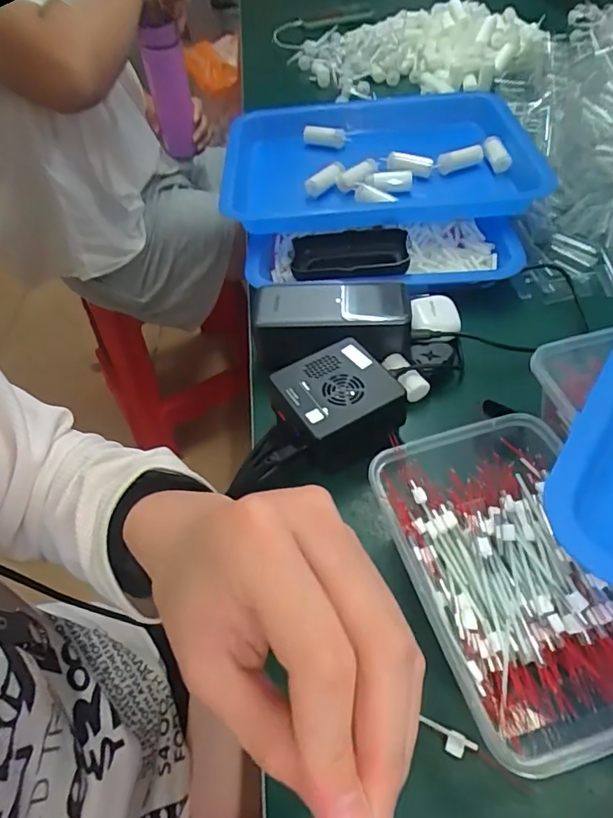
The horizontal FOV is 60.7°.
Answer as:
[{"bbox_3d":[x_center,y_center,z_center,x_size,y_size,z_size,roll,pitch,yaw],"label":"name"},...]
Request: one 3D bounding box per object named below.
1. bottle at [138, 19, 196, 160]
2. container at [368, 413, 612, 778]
[{"bbox_3d":[-0.214,-0.495,0.827,0.062,0.187,0.052,-14,50,-6],"label":"bottle"},{"bbox_3d":[0.119,0.094,0.294,0.113,0.063,0.168,-18,51,-9],"label":"container"}]

